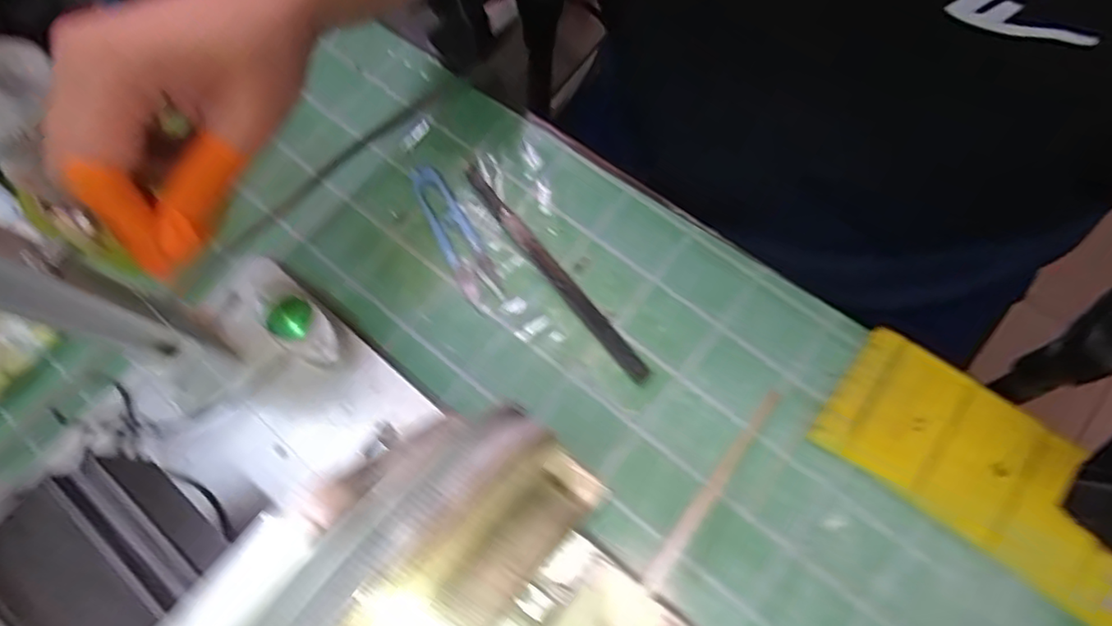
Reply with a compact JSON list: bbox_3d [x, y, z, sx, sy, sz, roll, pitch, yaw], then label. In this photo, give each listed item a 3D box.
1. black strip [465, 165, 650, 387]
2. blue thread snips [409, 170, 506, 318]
[{"bbox_3d":[-0.004,-0.027,0.372,0.011,0.007,0.171,-37,74,-9],"label":"black strip"},{"bbox_3d":[-0.062,-0.049,0.381,0.023,0.008,0.099,-26,73,-6],"label":"blue thread snips"}]

